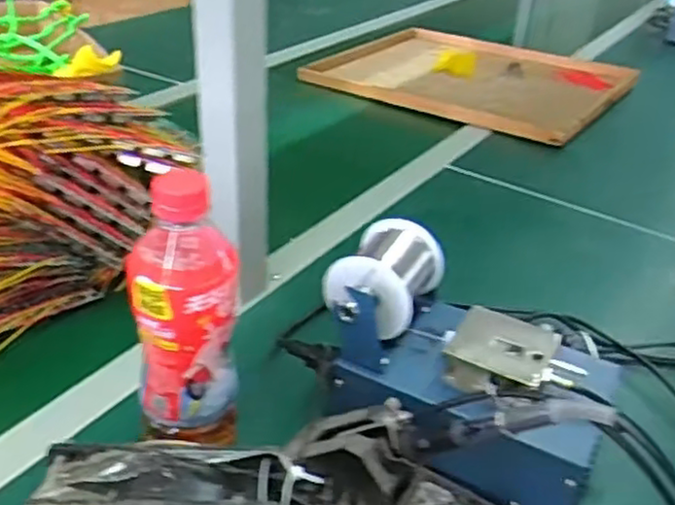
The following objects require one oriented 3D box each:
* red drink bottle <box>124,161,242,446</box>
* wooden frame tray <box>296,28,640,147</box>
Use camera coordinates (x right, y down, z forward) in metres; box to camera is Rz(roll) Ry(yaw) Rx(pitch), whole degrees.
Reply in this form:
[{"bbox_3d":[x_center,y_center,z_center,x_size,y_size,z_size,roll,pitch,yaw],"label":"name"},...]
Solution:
[{"bbox_3d":[-0.096,0.046,0.451,0.063,0.213,0.066,-4,33,-11],"label":"red drink bottle"},{"bbox_3d":[0.242,-0.320,1.280,0.491,0.024,0.434,22,36,27],"label":"wooden frame tray"}]

